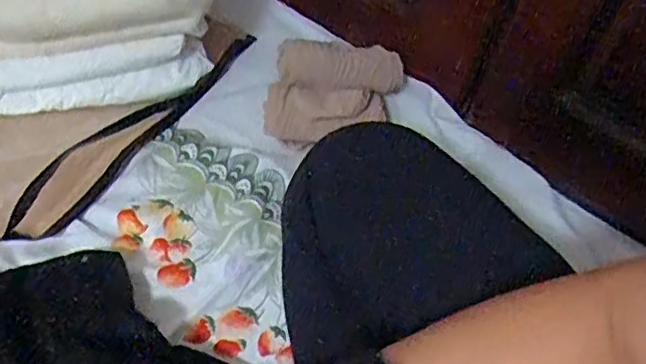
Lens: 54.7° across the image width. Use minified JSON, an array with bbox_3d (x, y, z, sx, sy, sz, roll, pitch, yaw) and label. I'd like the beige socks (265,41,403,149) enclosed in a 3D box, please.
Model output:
[{"bbox_3d":[0.009,-0.081,0.581,0.126,0.061,0.089,7,52,1],"label":"beige socks"}]

